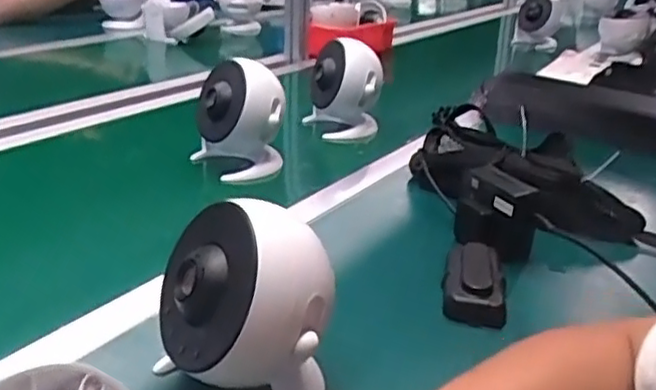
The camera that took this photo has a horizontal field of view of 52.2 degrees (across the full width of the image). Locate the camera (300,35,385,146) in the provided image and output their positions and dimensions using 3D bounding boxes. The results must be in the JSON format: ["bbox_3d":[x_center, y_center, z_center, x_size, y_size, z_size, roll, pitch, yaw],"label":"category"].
[{"bbox_3d":[0.023,-0.150,1.003,0.099,0.151,0.094,4,23,3],"label":"camera"}]

